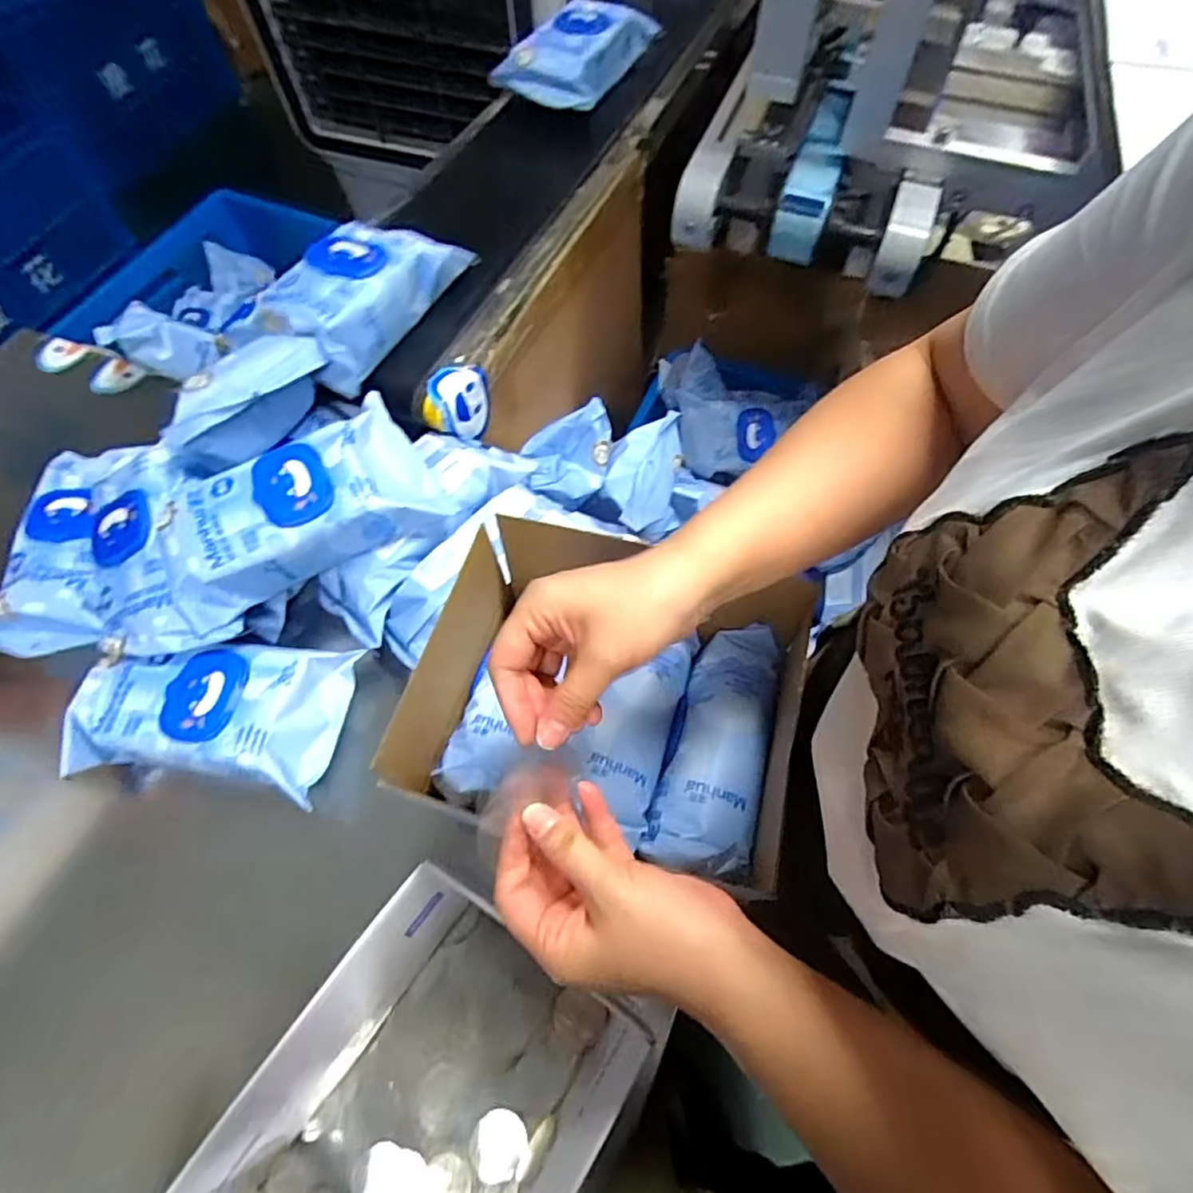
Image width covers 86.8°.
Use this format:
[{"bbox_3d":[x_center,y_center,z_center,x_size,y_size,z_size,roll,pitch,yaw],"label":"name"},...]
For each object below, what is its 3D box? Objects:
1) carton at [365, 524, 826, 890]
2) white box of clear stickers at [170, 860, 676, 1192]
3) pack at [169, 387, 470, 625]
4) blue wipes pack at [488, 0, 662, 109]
[{"bbox_3d":[0.007,0.061,0.458,0.287,0.093,0.221,11,64,5],"label":"carton"},{"bbox_3d":[-0.113,0.344,0.429,0.207,0.103,0.247,26,66,12],"label":"white box of clear stickers"},{"bbox_3d":[-0.269,-0.077,0.584,0.245,0.077,0.127,-31,68,-15],"label":"pack"},{"bbox_3d":[-0.020,-0.808,0.930,0.139,0.060,0.258,31,67,14],"label":"blue wipes pack"}]

